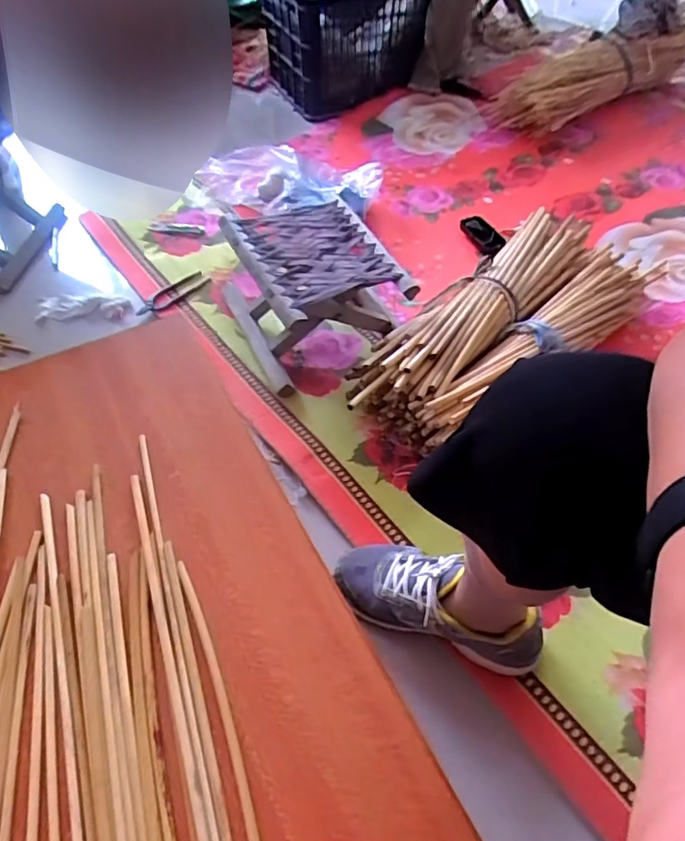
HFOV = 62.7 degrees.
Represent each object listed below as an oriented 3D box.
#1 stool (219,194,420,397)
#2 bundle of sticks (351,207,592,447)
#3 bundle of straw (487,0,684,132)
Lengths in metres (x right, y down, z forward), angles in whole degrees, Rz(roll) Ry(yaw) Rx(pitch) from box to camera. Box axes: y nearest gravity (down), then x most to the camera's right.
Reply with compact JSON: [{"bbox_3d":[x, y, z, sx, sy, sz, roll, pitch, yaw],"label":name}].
[{"bbox_3d":[-0.051,-0.216,0.938,0.238,0.167,0.278,-22,56,-17],"label":"stool"},{"bbox_3d":[0.253,-0.175,0.946,0.196,0.109,0.592,35,59,23],"label":"bundle of sticks"},{"bbox_3d":[0.709,-0.940,1.502,0.713,0.168,0.166,-32,59,-23],"label":"bundle of straw"}]

